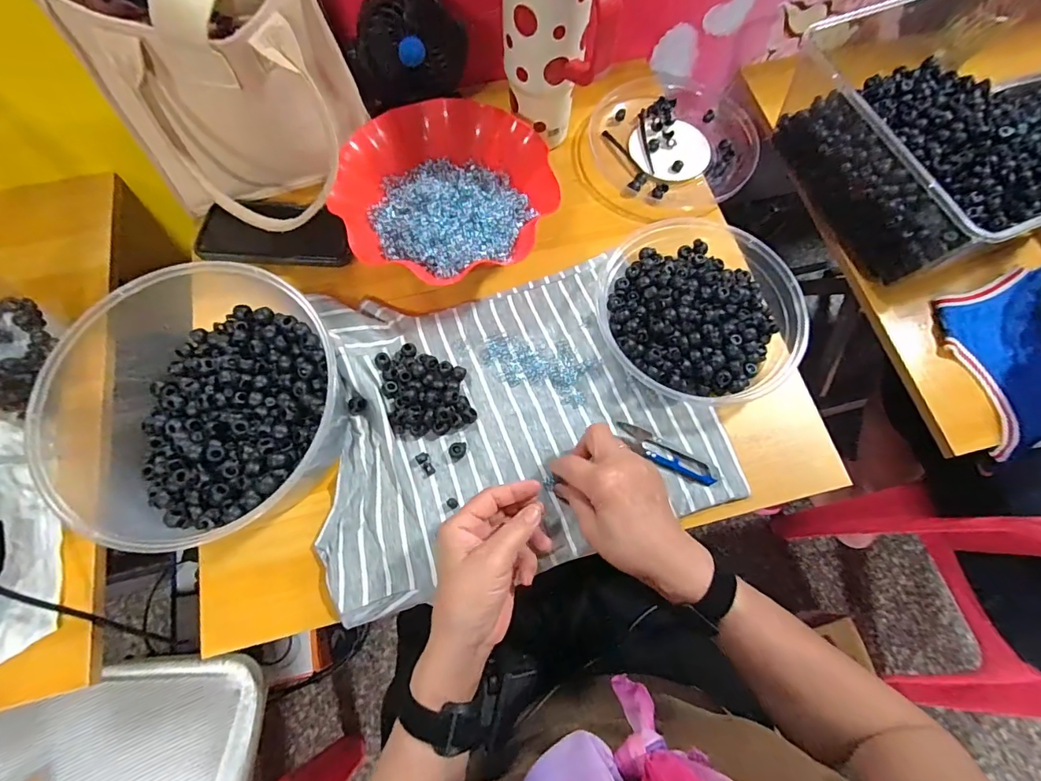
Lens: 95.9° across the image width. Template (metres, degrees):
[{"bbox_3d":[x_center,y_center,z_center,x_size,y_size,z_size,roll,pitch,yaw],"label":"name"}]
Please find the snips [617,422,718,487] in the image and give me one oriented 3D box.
[{"bbox_3d":[0.137,0.060,0.444,0.098,0.005,0.022,30,72,9],"label":"snips"}]

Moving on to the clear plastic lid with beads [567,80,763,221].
[{"bbox_3d":[0.180,-0.302,0.582,0.225,0.031,0.193,-40,75,-14],"label":"clear plastic lid with beads"}]

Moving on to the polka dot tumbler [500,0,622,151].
[{"bbox_3d":[0.031,-0.341,0.463,0.085,0.197,0.108,-16,71,-7],"label":"polka dot tumbler"}]

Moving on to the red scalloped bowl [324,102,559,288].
[{"bbox_3d":[-0.078,-0.208,0.508,0.214,0.058,0.212,0,70,-1],"label":"red scalloped bowl"}]

